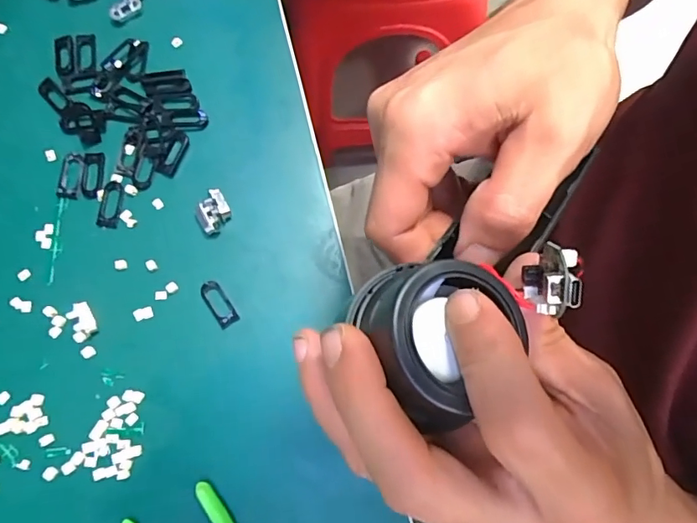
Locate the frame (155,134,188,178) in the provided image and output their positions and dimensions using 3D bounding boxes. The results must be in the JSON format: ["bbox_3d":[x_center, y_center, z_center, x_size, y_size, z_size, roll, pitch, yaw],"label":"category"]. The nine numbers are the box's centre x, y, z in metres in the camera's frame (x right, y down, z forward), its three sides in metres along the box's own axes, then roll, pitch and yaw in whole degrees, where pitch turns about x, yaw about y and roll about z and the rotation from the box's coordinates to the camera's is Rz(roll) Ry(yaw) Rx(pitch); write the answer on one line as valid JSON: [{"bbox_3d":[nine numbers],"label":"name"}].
[{"bbox_3d":[-0.109,-0.066,0.297,0.013,0.004,0.028,19,77,3],"label":"frame"}]

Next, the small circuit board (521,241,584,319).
[{"bbox_3d":[0.066,0.006,0.158,0.009,0.026,0.023,-11,78,-4],"label":"small circuit board"}]

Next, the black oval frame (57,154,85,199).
[{"bbox_3d":[-0.167,-0.052,0.291,0.014,0.004,0.029,2,77,-1],"label":"black oval frame"}]

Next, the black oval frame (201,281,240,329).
[{"bbox_3d":[-0.075,0.024,0.278,0.012,0.004,0.028,-34,80,-8],"label":"black oval frame"}]

